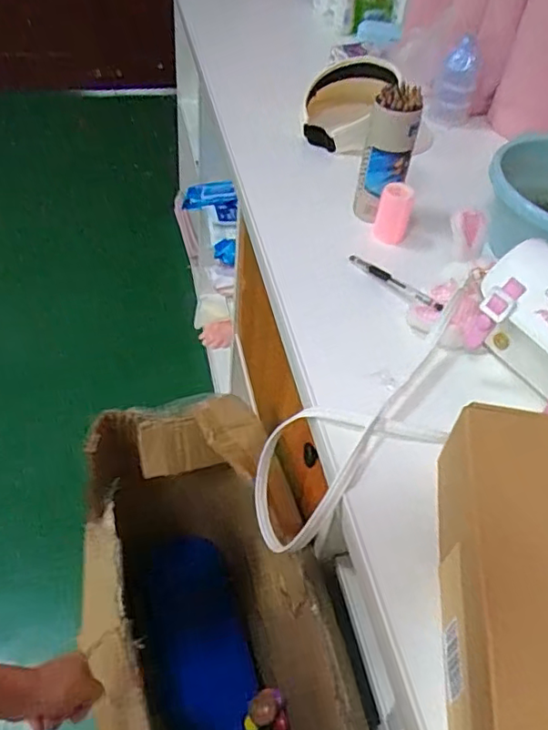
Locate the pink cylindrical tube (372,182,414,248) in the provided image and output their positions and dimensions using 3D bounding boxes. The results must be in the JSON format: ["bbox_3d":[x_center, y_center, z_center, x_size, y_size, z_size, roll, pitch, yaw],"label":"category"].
[{"bbox_3d":[0.167,-0.213,0.798,0.044,0.077,0.034,11,47,4],"label":"pink cylindrical tube"}]

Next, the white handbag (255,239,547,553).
[{"bbox_3d":[0.159,0.039,0.605,0.414,0.136,0.204,-28,48,12],"label":"white handbag"}]

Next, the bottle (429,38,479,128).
[{"bbox_3d":[0.345,-0.526,1.076,0.069,0.146,0.052,15,48,8],"label":"bottle"}]

